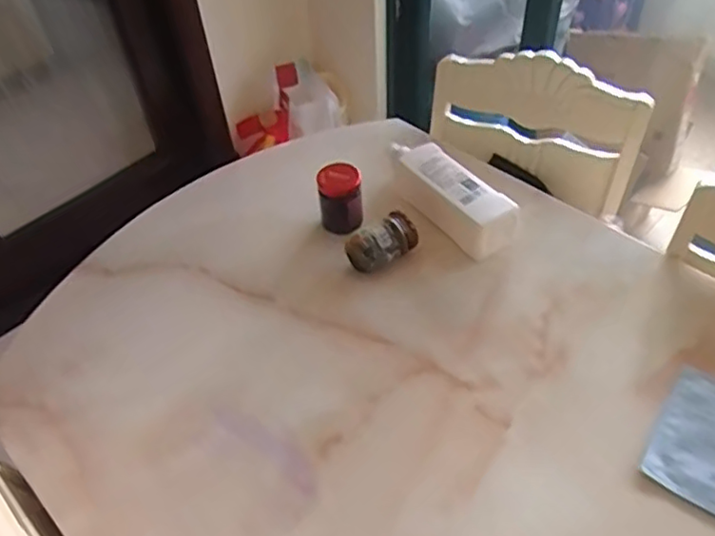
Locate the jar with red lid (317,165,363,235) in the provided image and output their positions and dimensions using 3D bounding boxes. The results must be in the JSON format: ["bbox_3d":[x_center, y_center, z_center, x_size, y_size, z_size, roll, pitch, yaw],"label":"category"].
[{"bbox_3d":[-0.025,-0.104,0.970,0.065,0.106,0.054,-3,48,0],"label":"jar with red lid"}]

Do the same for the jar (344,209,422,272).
[{"bbox_3d":[0.035,-0.034,0.928,0.105,0.070,0.057,-31,54,-23],"label":"jar"}]

